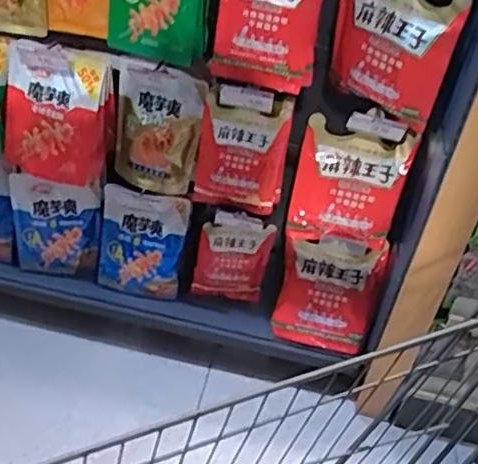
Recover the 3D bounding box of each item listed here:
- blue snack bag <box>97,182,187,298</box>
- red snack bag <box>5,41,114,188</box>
[{"bbox_3d":[-0.221,0.028,1.449,0.186,0.252,0.025,12,22,6],"label":"blue snack bag"},{"bbox_3d":[-0.382,-0.240,1.345,0.228,0.291,0.043,12,38,6],"label":"red snack bag"}]

